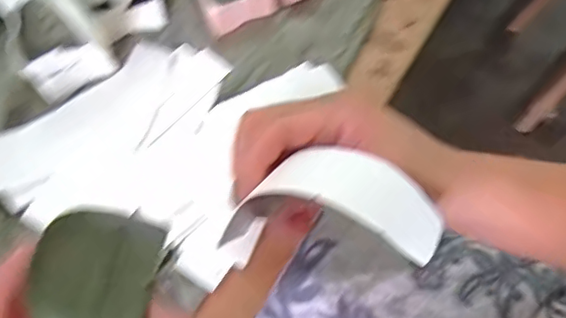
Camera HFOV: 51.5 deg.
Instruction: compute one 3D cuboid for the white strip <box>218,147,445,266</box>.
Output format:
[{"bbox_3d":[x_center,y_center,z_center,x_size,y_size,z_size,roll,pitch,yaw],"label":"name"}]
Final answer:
[{"bbox_3d":[0.028,0.021,0.288,0.102,0.035,0.046,12,66,-5],"label":"white strip"}]

